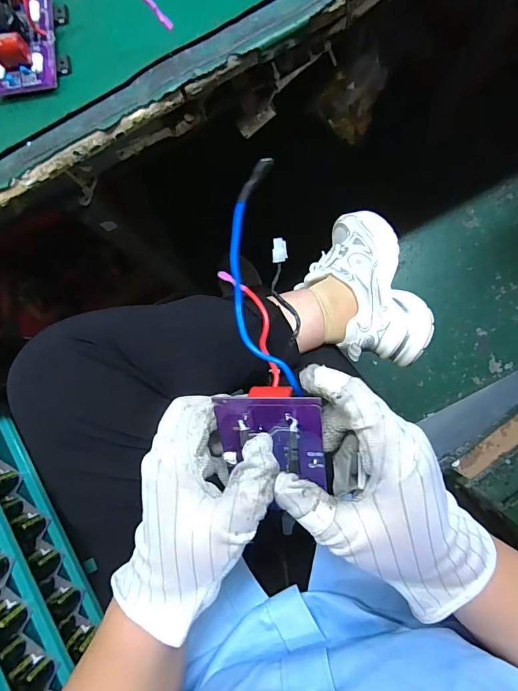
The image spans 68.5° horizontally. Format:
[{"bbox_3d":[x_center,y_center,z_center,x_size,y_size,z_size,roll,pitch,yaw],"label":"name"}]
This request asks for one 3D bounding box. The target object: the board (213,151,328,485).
[{"bbox_3d":[0.003,-0.009,0.268,0.061,0.137,0.195,-7,71,5],"label":"board"}]

